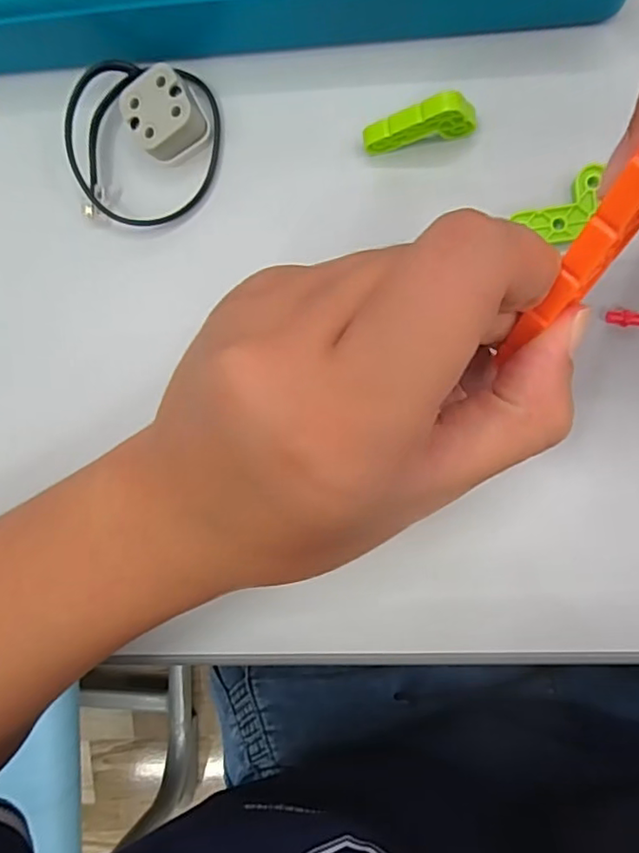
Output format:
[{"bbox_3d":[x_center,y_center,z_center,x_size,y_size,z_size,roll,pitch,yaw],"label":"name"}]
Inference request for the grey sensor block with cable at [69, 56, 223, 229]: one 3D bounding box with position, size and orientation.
[{"bbox_3d":[-0.066,-0.107,0.216,0.053,0.022,0.055,1,90,9],"label":"grey sensor block with cable"}]

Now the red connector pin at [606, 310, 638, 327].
[{"bbox_3d":[0.108,-0.038,0.200,0.012,0.004,0.005,7,91,9],"label":"red connector pin"}]

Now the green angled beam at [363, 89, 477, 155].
[{"bbox_3d":[0.035,-0.106,0.200,0.038,0.020,0.009,-5,89,9],"label":"green angled beam"}]

